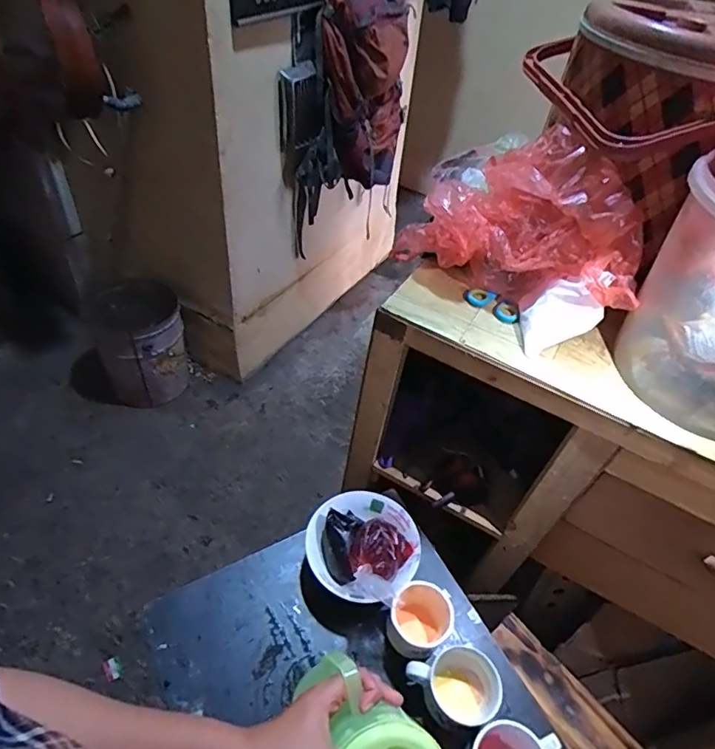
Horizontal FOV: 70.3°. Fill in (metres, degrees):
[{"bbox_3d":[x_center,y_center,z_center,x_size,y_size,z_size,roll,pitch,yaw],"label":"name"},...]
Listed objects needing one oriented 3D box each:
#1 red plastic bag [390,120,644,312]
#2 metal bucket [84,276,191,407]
[{"bbox_3d":[0.205,-0.194,0.653,0.325,0.179,0.122,33,51,23],"label":"red plastic bag"},{"bbox_3d":[-0.746,-0.102,1.760,0.282,0.375,0.260,3,46,-3],"label":"metal bucket"}]

